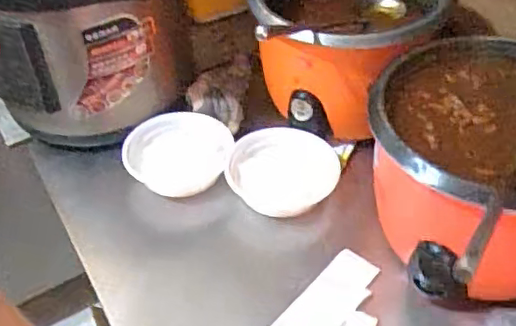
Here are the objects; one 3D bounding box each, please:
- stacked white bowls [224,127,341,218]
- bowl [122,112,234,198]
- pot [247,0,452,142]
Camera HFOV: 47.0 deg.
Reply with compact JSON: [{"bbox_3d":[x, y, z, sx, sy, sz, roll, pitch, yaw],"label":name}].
[{"bbox_3d":[0.037,0.018,0.915,0.161,0.058,0.148,-3,56,5],"label":"stacked white bowls"},{"bbox_3d":[-0.125,-0.007,0.945,0.164,0.068,0.154,-2,43,2],"label":"bowl"},{"bbox_3d":[0.134,-0.196,0.952,0.276,0.220,0.260,-2,43,2],"label":"pot"}]

